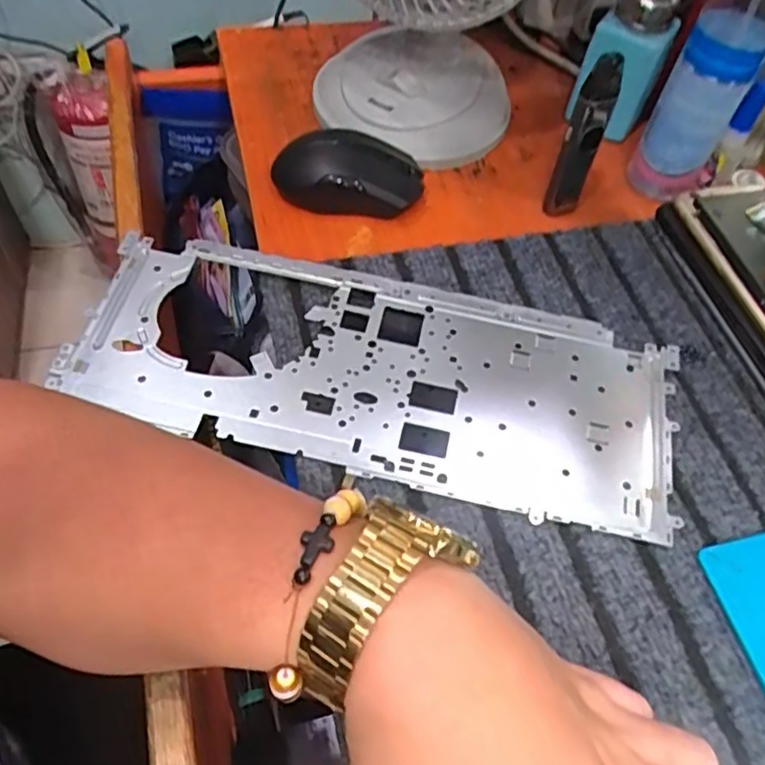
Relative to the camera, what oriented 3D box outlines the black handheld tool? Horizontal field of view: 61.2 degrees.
[{"bbox_3d":[0.128,-0.155,0.414,0.021,0.104,0.020,27,58,13],"label":"black handheld tool"}]

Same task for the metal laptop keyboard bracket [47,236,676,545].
[{"bbox_3d":[-0.005,-0.007,0.369,0.336,0.013,0.136,11,55,2],"label":"metal laptop keyboard bracket"}]

